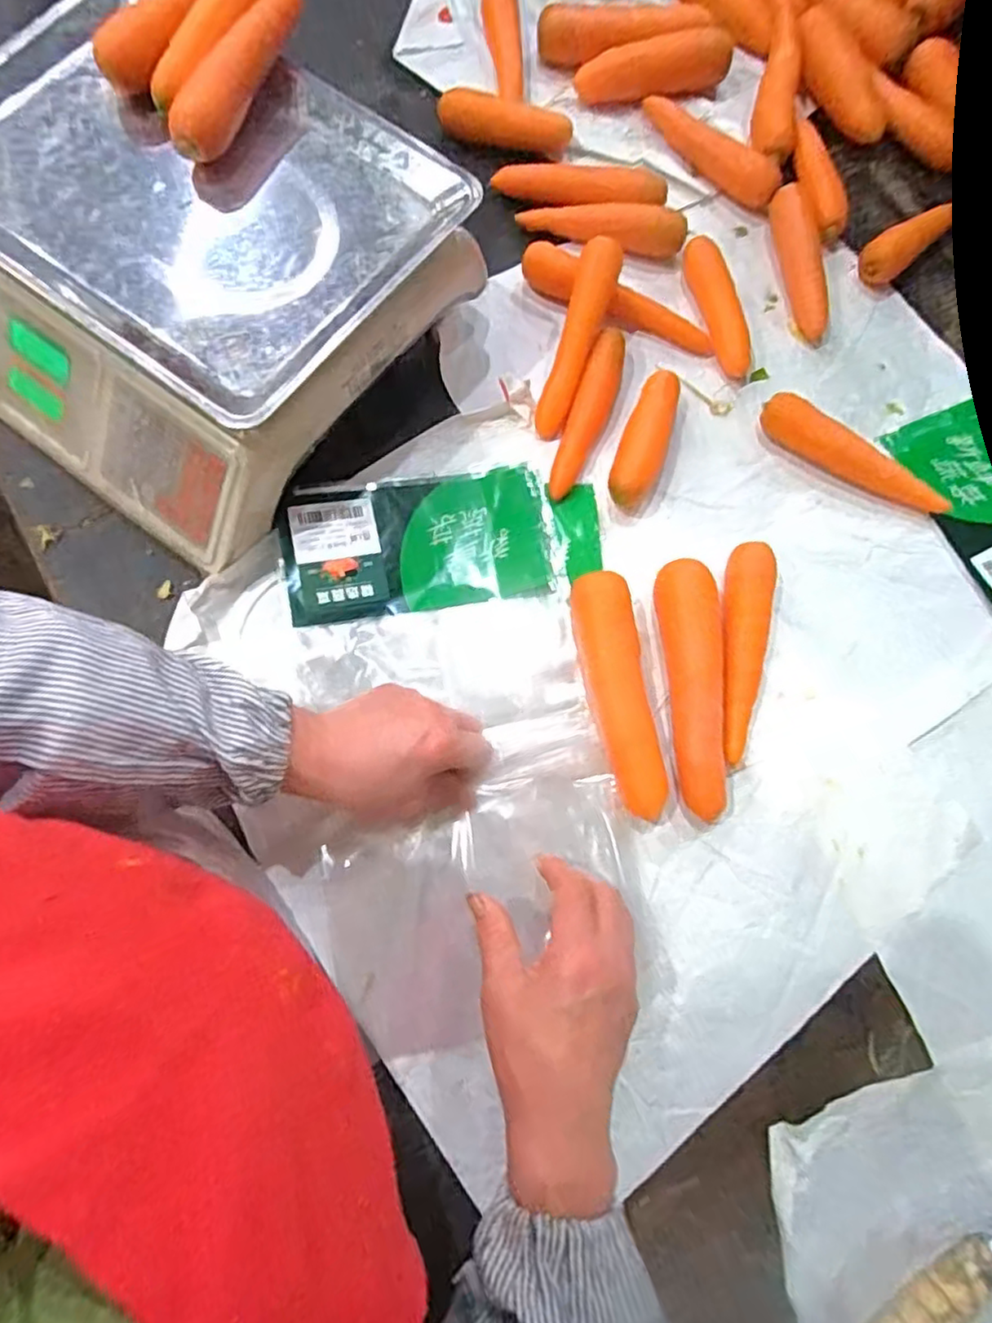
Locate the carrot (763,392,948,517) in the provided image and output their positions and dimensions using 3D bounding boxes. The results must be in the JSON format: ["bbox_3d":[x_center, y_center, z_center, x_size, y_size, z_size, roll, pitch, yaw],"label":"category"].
[{"bbox_3d":[0.277,-0.157,0.507,0.155,0.027,0.030,32,77,6],"label":"carrot"}]

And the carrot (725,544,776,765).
[{"bbox_3d":[0.175,-0.006,0.463,0.032,0.036,0.153,5,76,0],"label":"carrot"}]

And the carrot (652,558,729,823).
[{"bbox_3d":[0.138,0.017,0.448,0.044,0.043,0.170,-5,76,-3],"label":"carrot"}]

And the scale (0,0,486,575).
[{"bbox_3d":[-0.237,-0.285,0.481,0.345,0.110,0.314,36,78,7],"label":"scale"}]

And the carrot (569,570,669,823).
[{"bbox_3d":[0.085,0.023,0.448,0.039,0.035,0.167,-12,76,-4],"label":"carrot"}]

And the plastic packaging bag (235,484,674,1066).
[{"bbox_3d":[-0.032,0.051,0.448,0.241,0.020,0.370,-5,76,-3],"label":"plastic packaging bag"}]

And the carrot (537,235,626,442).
[{"bbox_3d":[0.066,-0.258,0.520,0.032,0.028,0.167,16,76,3],"label":"carrot"}]

